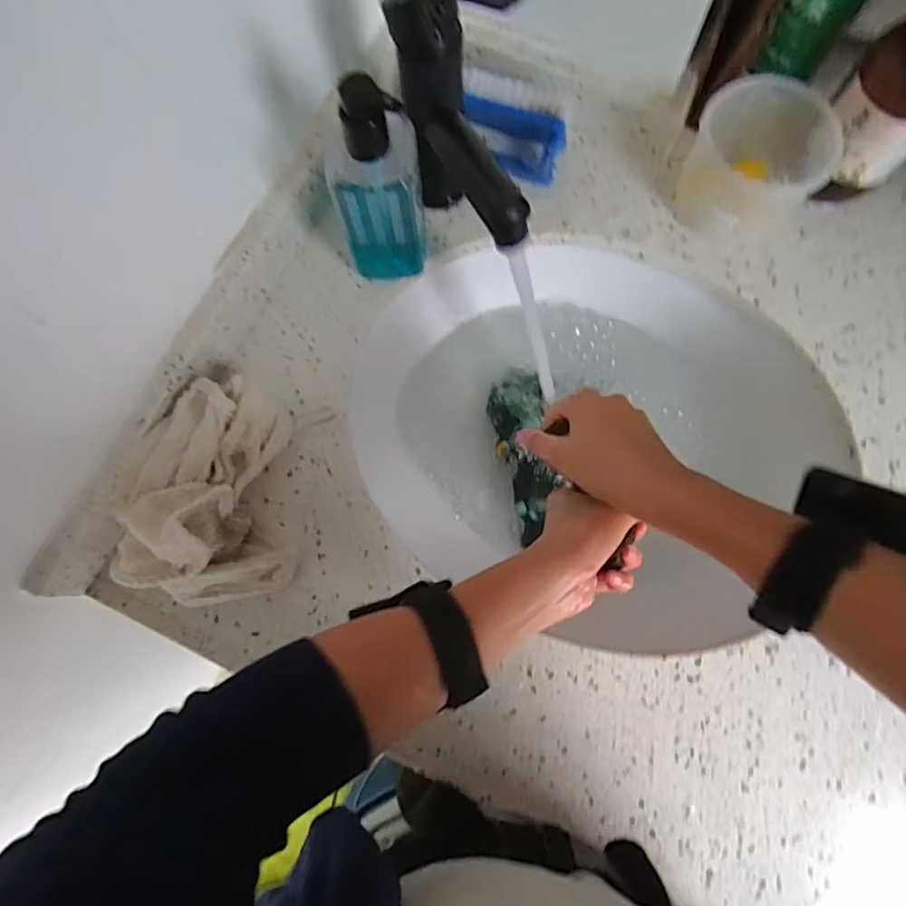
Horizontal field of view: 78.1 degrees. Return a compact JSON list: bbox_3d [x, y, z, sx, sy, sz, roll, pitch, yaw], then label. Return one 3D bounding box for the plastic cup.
[{"bbox_3d":[0.237,-0.231,0.444,0.094,0.074,0.093,0,77,1],"label":"plastic cup"}]

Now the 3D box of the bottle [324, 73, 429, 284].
[{"bbox_3d":[-0.051,-0.182,0.391,0.057,0.161,0.047,-8,77,-1],"label":"bottle"}]

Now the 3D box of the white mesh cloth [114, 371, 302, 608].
[{"bbox_3d":[-0.181,0.027,0.403,0.114,0.068,0.155,-7,77,0],"label":"white mesh cloth"}]

